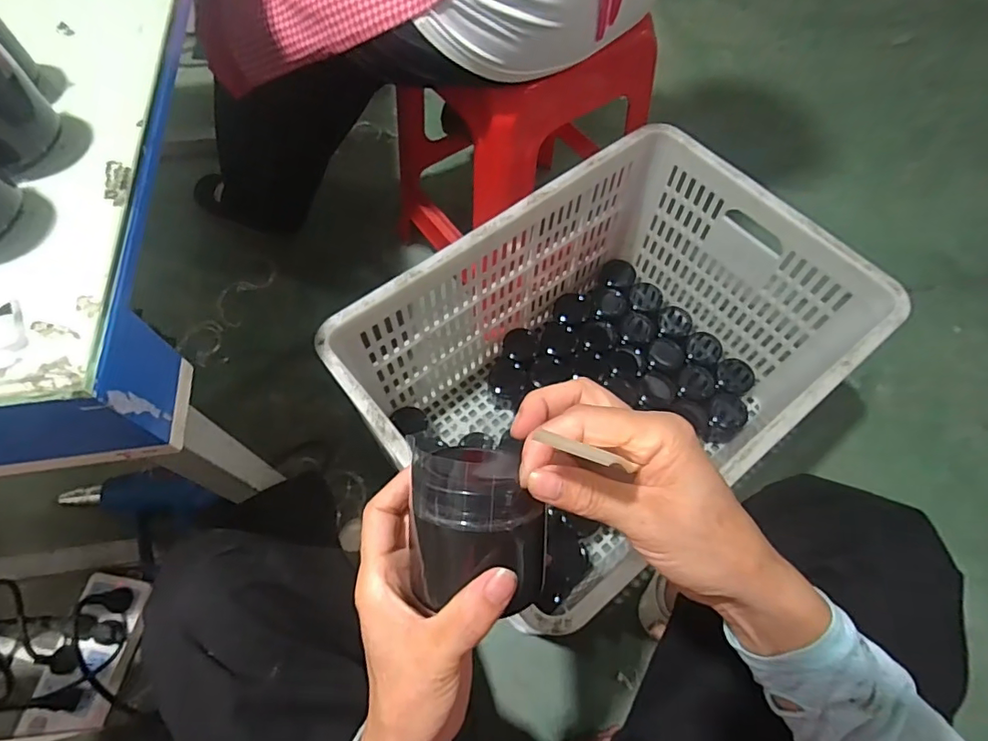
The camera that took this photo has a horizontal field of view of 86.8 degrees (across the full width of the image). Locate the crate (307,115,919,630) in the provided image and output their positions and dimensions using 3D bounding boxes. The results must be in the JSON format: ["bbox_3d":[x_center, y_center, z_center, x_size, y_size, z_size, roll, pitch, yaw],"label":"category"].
[{"bbox_3d":[0.150,0.012,0.771,0.601,0.346,0.421,-35,68,-16],"label":"crate"}]

